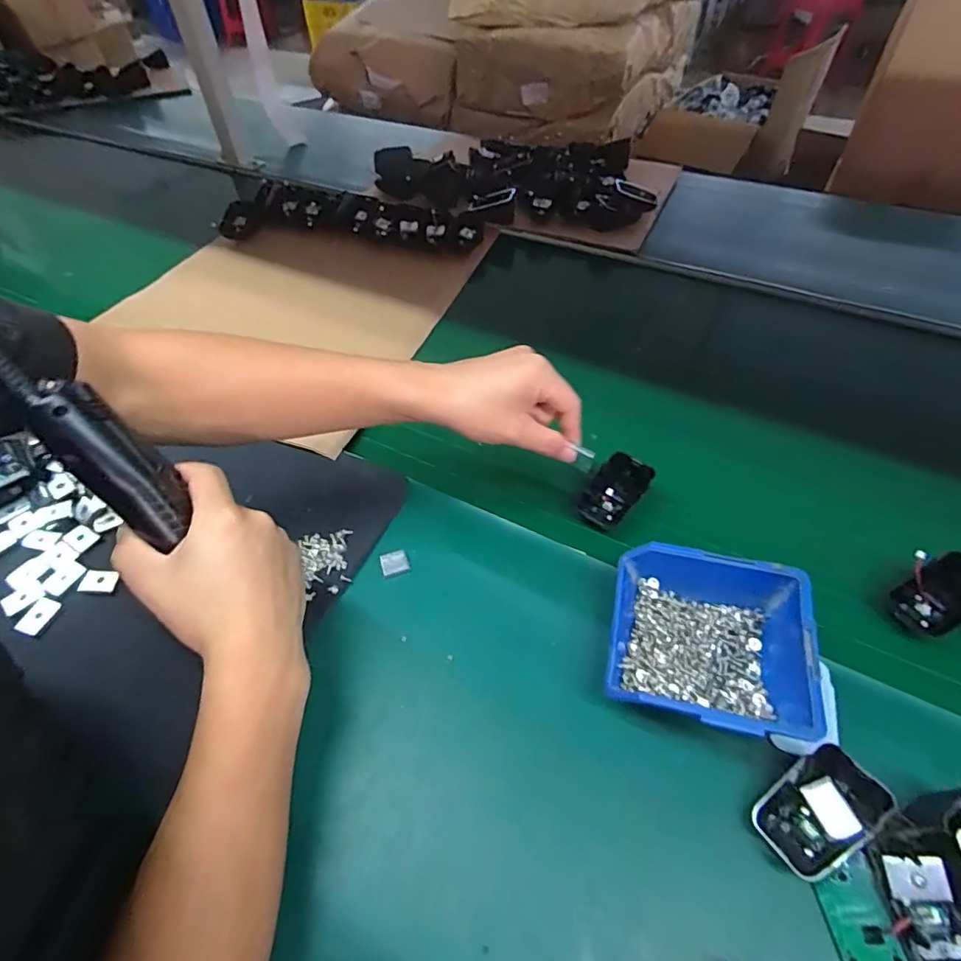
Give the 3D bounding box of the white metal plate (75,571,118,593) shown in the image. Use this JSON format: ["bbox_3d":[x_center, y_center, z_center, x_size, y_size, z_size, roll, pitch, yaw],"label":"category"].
[{"bbox_3d":[-0.317,0.084,0.442,0.026,0.004,0.018,4,63,-6],"label":"white metal plate"}]

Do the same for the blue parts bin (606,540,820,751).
[{"bbox_3d":[0.153,0.115,0.366,0.124,0.066,0.112,10,52,10],"label":"blue parts bin"}]

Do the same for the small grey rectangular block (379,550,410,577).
[{"bbox_3d":[-0.073,0.069,0.448,0.022,0.004,0.021,-18,52,-11],"label":"small grey rectangular block"}]

